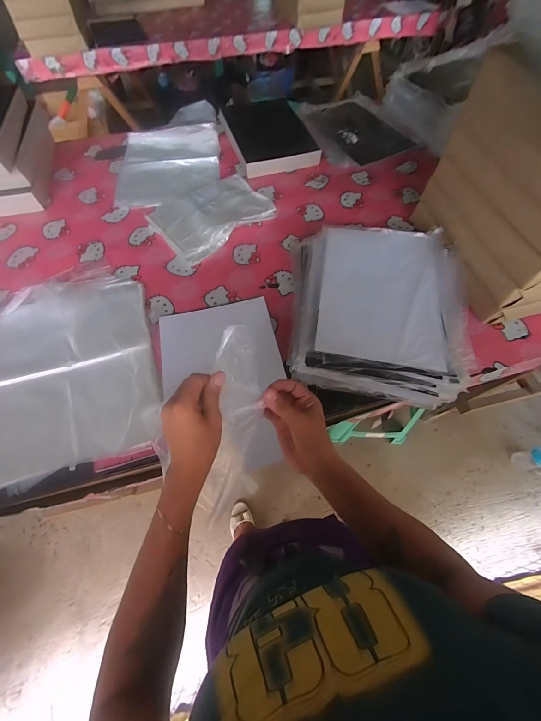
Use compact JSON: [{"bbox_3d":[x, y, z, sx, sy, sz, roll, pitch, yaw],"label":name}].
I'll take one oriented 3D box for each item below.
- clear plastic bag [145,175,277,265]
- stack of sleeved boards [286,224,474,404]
[{"bbox_3d":[-0.166,-0.426,0.861,0.316,0.026,0.238,-37,65,-17],"label":"clear plastic bag"},{"bbox_3d":[0.231,-0.131,0.662,0.372,0.080,0.418,10,61,8],"label":"stack of sleeved boards"}]

